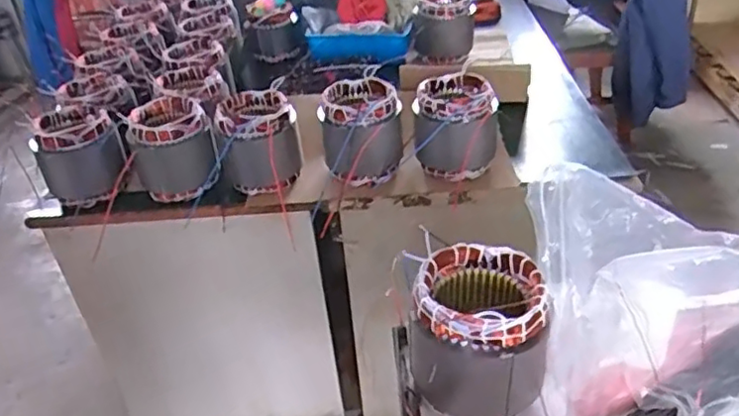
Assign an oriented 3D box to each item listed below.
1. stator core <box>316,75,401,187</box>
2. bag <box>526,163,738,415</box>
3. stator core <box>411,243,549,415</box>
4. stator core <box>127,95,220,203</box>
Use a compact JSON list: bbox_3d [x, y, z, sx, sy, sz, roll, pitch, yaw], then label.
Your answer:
[{"bbox_3d":[-0.016,-0.148,1.245,0.151,0.148,0.169,-5,35,0],"label":"stator core"},{"bbox_3d":[0.357,0.112,0.707,0.340,0.194,0.243,-11,35,-9],"label":"bag"},{"bbox_3d":[0.128,0.138,0.731,0.140,0.149,0.136,-3,35,2],"label":"stator core"},{"bbox_3d":[-0.386,-0.116,1.271,0.155,0.150,0.174,-13,36,-12],"label":"stator core"}]

